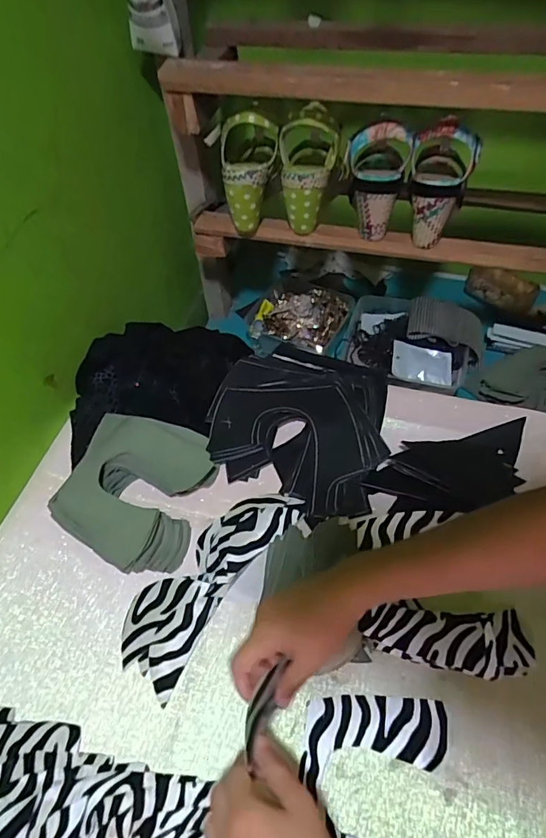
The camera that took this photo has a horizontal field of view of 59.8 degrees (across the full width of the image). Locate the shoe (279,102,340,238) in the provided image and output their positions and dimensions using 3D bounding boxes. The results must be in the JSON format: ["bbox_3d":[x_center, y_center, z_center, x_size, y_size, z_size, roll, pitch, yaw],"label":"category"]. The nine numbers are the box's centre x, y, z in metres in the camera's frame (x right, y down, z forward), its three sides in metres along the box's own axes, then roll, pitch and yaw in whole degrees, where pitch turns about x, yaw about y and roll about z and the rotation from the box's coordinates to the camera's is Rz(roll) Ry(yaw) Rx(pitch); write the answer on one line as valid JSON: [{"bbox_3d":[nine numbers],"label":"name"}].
[{"bbox_3d":[0.050,-0.347,0.650,0.080,0.134,0.121,0,53,2],"label":"shoe"}]

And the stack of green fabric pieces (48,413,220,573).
[{"bbox_3d":[-0.160,0.080,0.542,0.152,0.055,0.160,11,54,10],"label":"stack of green fabric pieces"}]

